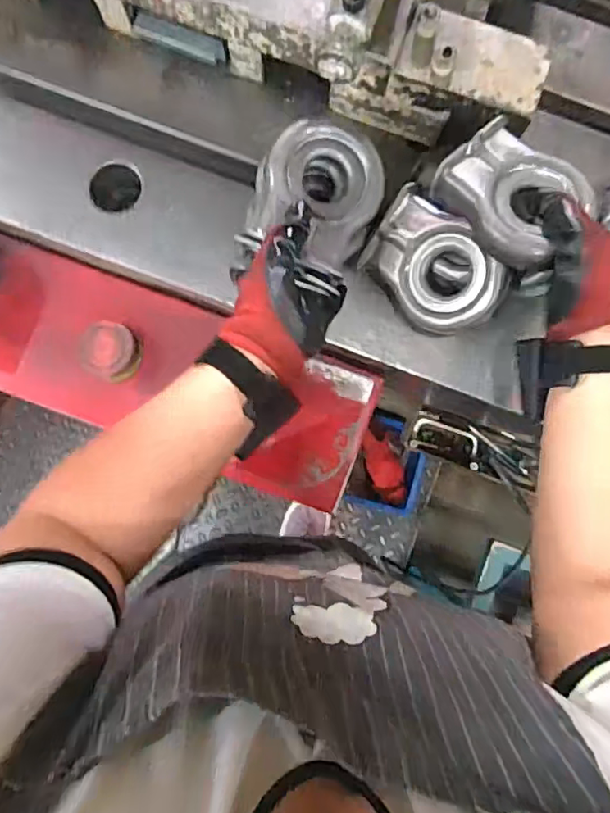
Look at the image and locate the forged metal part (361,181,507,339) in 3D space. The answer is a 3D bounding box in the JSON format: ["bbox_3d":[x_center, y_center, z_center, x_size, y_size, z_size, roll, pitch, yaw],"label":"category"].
[{"bbox_3d":[0.119,-0.125,0.522,0.127,0.049,0.091,45,115,12],"label":"forged metal part"}]

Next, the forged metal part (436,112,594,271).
[{"bbox_3d":[0.172,-0.174,0.475,0.083,0.036,0.109,-42,75,-15],"label":"forged metal part"}]

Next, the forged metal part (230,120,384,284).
[{"bbox_3d":[0.005,-0.174,0.475,0.106,0.069,0.112,14,69,4],"label":"forged metal part"}]

